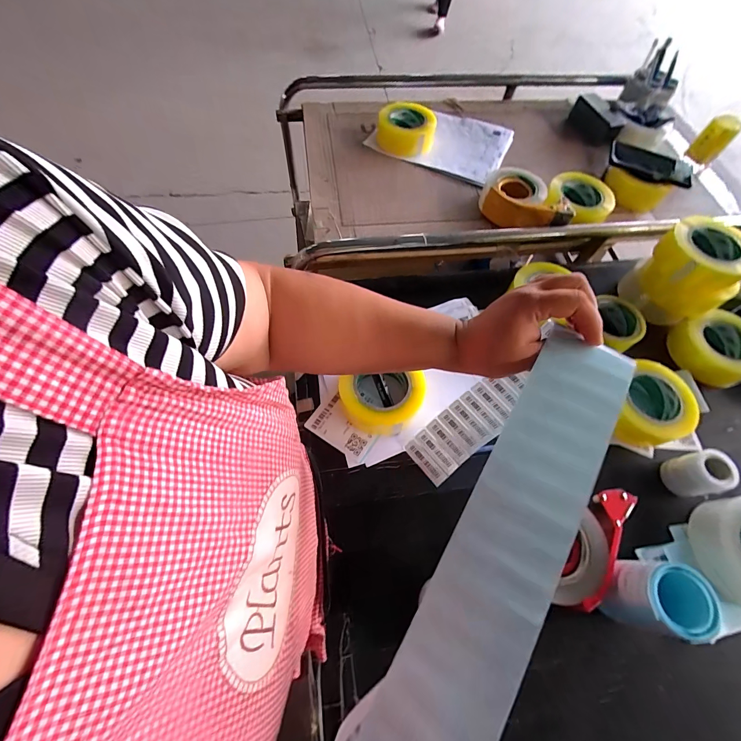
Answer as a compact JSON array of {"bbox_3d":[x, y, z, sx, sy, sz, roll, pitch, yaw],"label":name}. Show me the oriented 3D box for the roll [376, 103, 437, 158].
[{"bbox_3d":[0.078,-0.543,0.781,0.119,0.060,0.121,1,65,-3],"label":"roll"}]

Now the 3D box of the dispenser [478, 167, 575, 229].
[{"bbox_3d":[0.307,-0.337,0.687,0.170,0.056,0.121,21,65,7],"label":"dispenser"}]

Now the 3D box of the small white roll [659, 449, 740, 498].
[{"bbox_3d":[0.447,0.142,0.474,0.047,0.066,0.051,-9,63,-8],"label":"small white roll"}]

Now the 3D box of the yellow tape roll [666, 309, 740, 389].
[{"bbox_3d":[0.582,-0.037,0.585,0.122,0.050,0.125,-15,64,-11],"label":"yellow tape roll"}]

